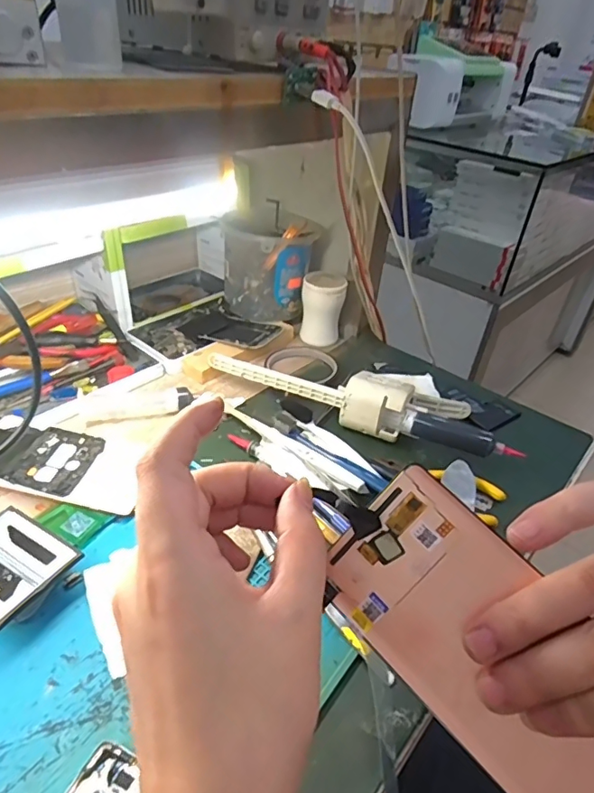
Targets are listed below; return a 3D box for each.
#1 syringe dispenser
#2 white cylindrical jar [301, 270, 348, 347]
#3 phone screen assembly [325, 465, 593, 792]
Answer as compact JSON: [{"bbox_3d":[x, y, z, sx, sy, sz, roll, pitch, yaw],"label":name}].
[{"bbox_3d":[0.062,-0.006,0.519,0.310,0.046,0.070,15,37,13],"label":"syringe dispenser"},{"bbox_3d":[0.031,-0.111,0.643,0.052,0.081,0.045,6,36,0],"label":"white cylindrical jar"},{"bbox_3d":[0.083,0.108,0.204,0.157,0.072,0.004,43,8,18],"label":"phone screen assembly"}]

